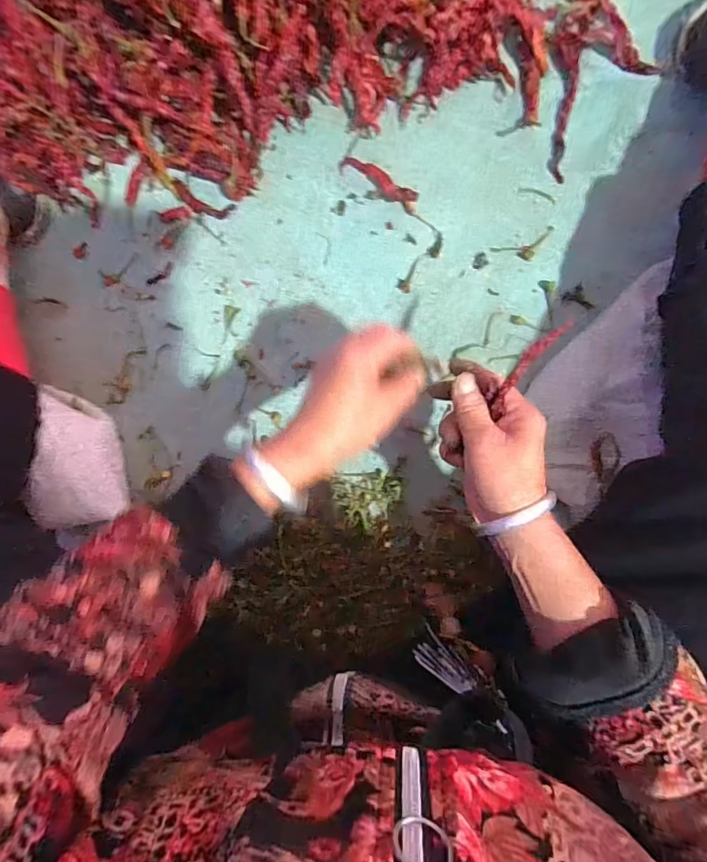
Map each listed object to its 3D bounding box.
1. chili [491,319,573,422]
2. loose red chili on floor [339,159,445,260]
[{"bbox_3d":[0.119,-0.047,0.311,0.012,0.005,0.073,39,105,7],"label":"chili"},{"bbox_3d":[0.041,-0.235,0.456,0.028,0.021,0.141,-45,83,5],"label":"loose red chili on floor"}]

